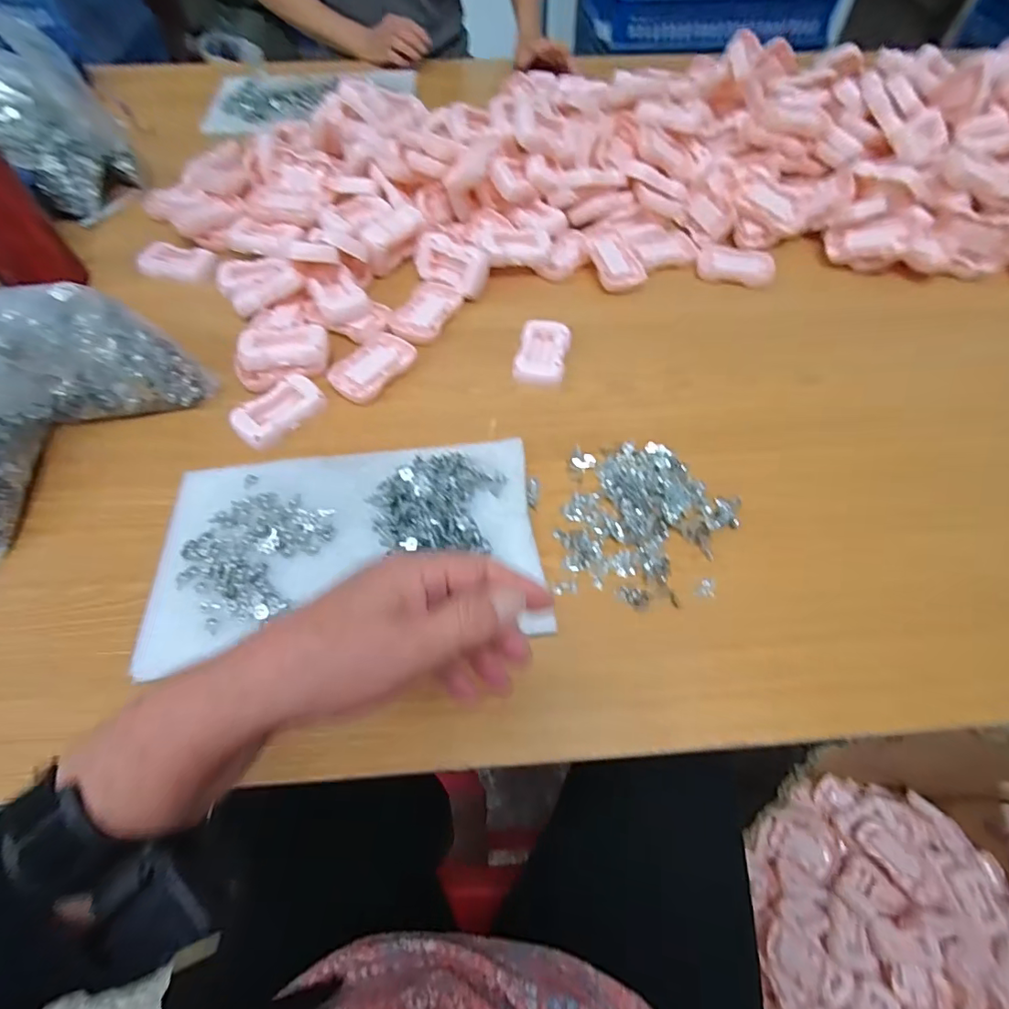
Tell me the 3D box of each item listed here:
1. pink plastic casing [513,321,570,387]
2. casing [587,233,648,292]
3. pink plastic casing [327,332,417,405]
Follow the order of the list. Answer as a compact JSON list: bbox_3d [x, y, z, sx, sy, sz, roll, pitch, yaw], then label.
[{"bbox_3d":[0.040,-0.159,0.549,0.051,0.019,0.078,9,58,5],"label":"pink plastic casing"},{"bbox_3d":[0.130,-0.291,0.621,0.054,0.016,0.084,-23,78,-17],"label":"casing"},{"bbox_3d":[-0.133,-0.142,0.531,0.053,0.009,0.089,33,64,19],"label":"pink plastic casing"}]

